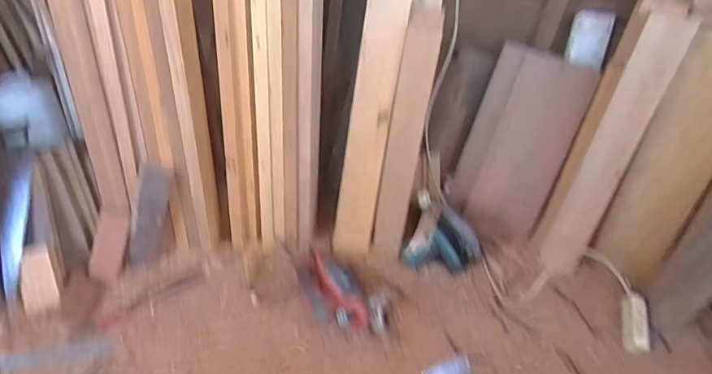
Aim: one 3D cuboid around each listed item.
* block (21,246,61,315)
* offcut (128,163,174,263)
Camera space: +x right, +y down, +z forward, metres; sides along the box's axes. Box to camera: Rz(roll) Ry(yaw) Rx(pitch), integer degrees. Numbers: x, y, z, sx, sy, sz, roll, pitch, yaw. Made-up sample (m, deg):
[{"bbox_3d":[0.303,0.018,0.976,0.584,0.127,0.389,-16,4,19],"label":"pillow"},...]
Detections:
[{"bbox_3d":[-0.889,0.257,1.280,0.082,0.024,0.186,-10,84,-12],"label":"block"},{"bbox_3d":[-0.596,0.086,1.323,0.082,0.329,0.017,11,24,-17],"label":"offcut"}]

